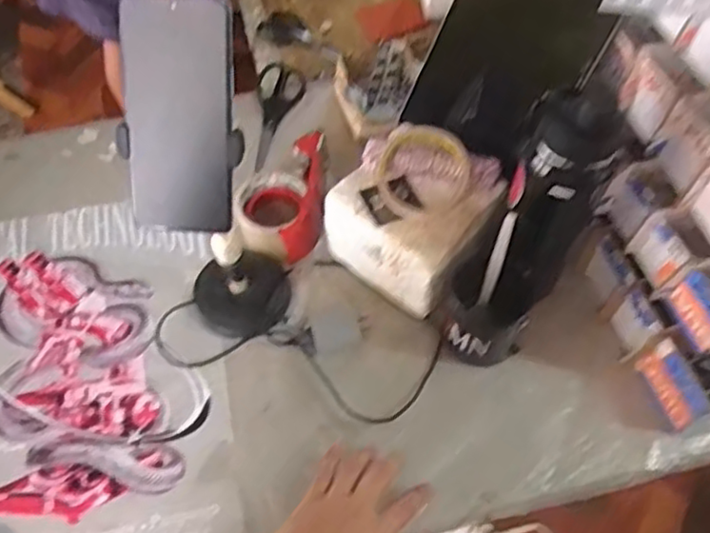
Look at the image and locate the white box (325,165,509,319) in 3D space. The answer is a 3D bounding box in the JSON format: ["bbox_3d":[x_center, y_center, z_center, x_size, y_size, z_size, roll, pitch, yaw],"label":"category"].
[{"bbox_3d":[0.057,-0.041,0.716,0.153,0.130,0.111,30,62,18],"label":"white box"}]

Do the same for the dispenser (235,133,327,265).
[{"bbox_3d":[-0.088,-0.081,0.787,0.100,0.055,0.156,0,57,0],"label":"dispenser"}]

